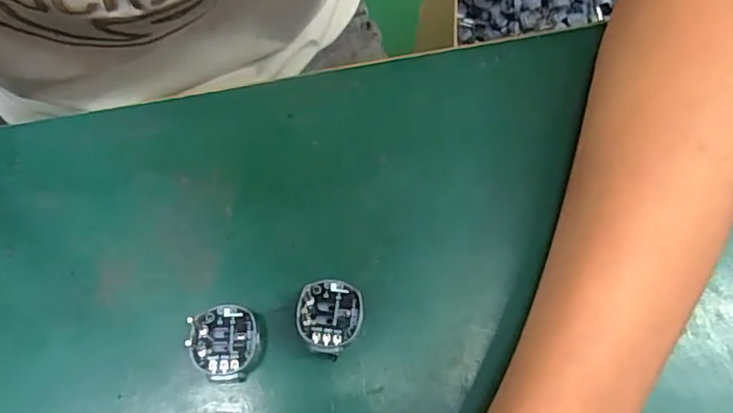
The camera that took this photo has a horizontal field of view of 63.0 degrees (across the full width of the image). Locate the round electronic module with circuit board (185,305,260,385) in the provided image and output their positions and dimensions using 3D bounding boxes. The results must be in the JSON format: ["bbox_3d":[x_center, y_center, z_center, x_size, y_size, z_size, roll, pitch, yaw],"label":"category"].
[{"bbox_3d":[-0.054,0.054,0.232,0.026,0.009,0.029,-18,71,-9],"label":"round electronic module with circuit board"}]

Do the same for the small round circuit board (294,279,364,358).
[{"bbox_3d":[-0.014,0.044,0.236,0.026,0.010,0.028,1,69,-2],"label":"small round circuit board"}]

